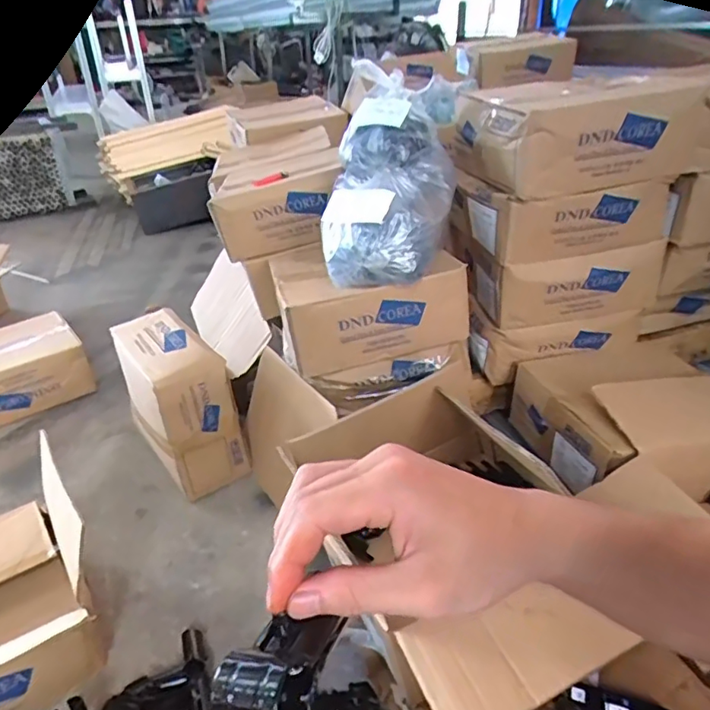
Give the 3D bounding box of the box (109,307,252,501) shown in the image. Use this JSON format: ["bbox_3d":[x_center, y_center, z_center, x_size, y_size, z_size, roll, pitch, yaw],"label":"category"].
[{"bbox_3d":[-0.382,0.086,1.171,0.150,0.266,0.335,-22,35,-30],"label":"box"}]

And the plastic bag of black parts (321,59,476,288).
[{"bbox_3d":[0.070,-0.353,1.017,0.227,0.106,0.485,6,60,14],"label":"plastic bag of black parts"}]

